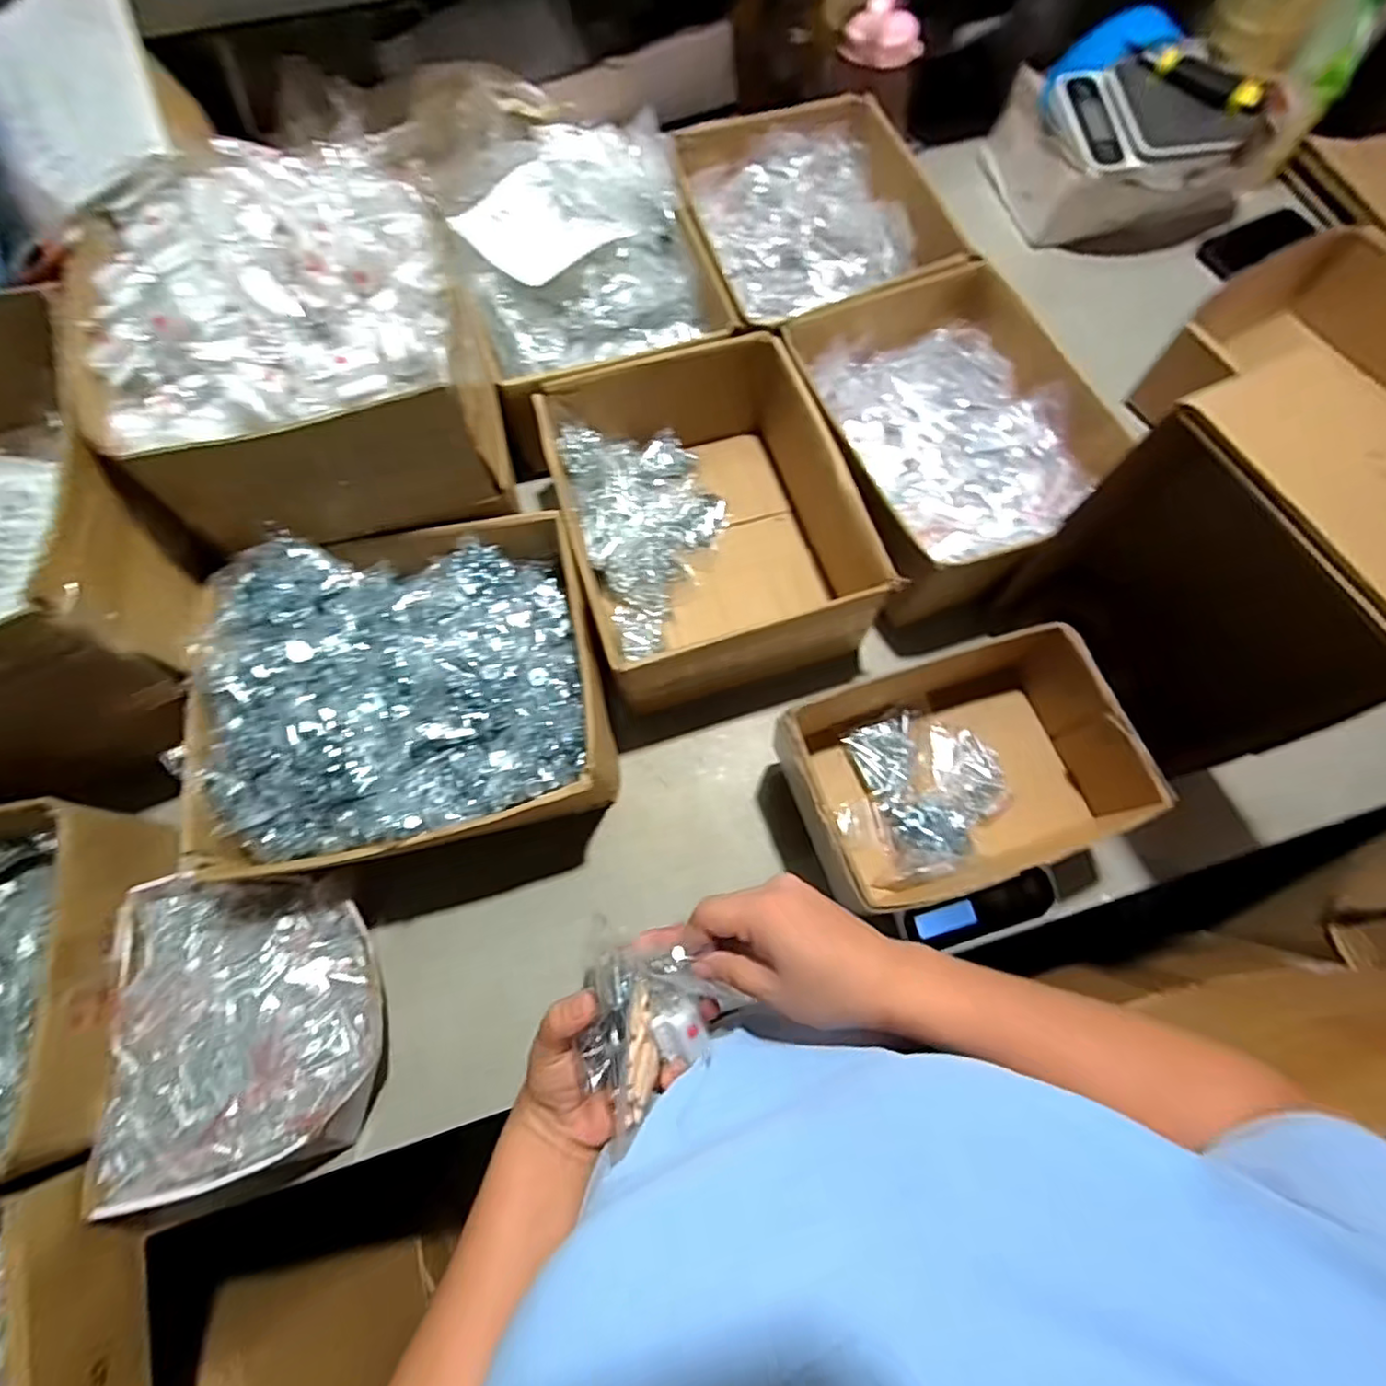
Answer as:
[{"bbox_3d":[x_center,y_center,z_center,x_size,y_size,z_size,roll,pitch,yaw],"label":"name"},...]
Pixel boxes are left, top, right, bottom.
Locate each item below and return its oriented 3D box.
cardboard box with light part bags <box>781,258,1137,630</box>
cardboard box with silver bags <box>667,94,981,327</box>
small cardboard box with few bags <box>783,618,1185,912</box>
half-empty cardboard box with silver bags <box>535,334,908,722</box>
[{"bbox_3d":[0.257,-0.261,0.665,0.255,0.110,0.336,-19,71,-6],"label":"cardboard box with light part bags"},{"bbox_3d":[0.137,-0.553,0.782,0.283,0.113,0.323,-14,70,-5],"label":"cardboard box with silver bags"},{"bbox_3d":[0.213,0.069,0.525,0.248,0.092,0.163,-18,71,-6],"label":"small cardboard box with few bags"},{"bbox_3d":[0.009,-0.176,0.639,0.253,0.123,0.338,-18,71,-6],"label":"half-empty cardboard box with silver bags"}]

